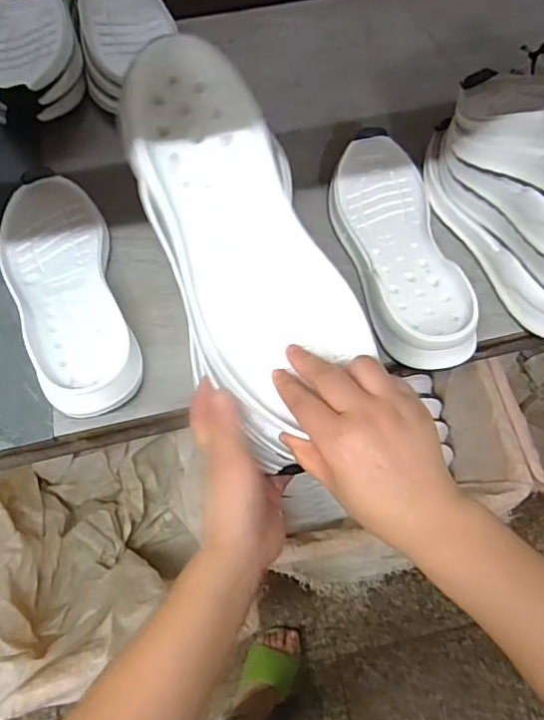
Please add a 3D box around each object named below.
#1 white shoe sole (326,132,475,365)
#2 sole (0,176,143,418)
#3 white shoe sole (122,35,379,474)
[{"bbox_3d":[0.125,-0.126,0.569,0.098,0.034,0.293,-7,61,-3],"label":"white shoe sole"},{"bbox_3d":[-0.207,-0.071,0.555,0.113,0.043,0.291,-18,62,-9],"label":"sole"},{"bbox_3d":[-0.016,-0.076,0.393,0.114,0.030,0.284,-21,94,-10],"label":"white shoe sole"}]

